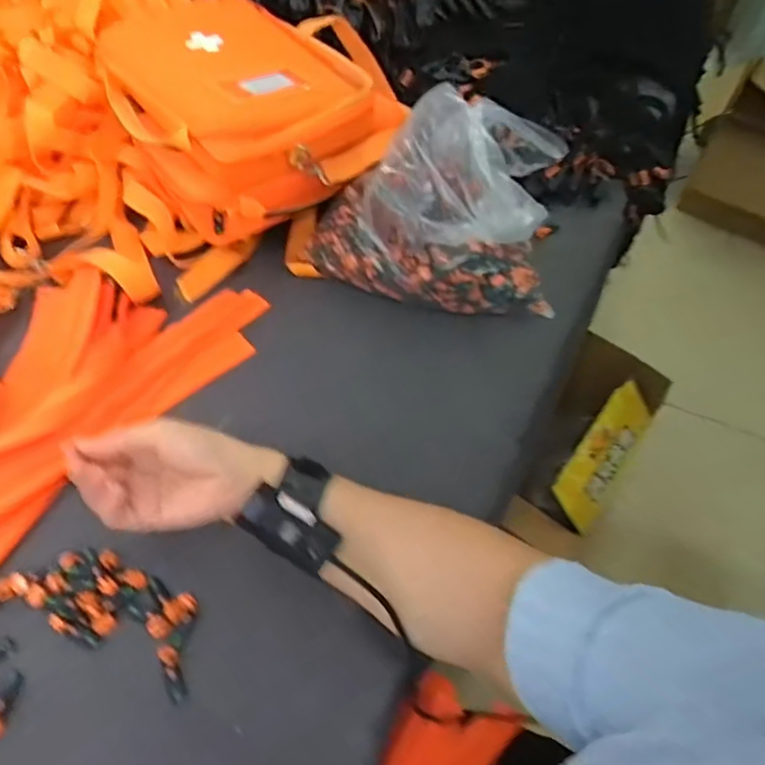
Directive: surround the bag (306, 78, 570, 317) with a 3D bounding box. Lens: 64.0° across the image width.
[{"bbox_3d":[0.058,-0.160,0.583,0.248,0.176,0.115,2,55,-4],"label":"bag"}]

